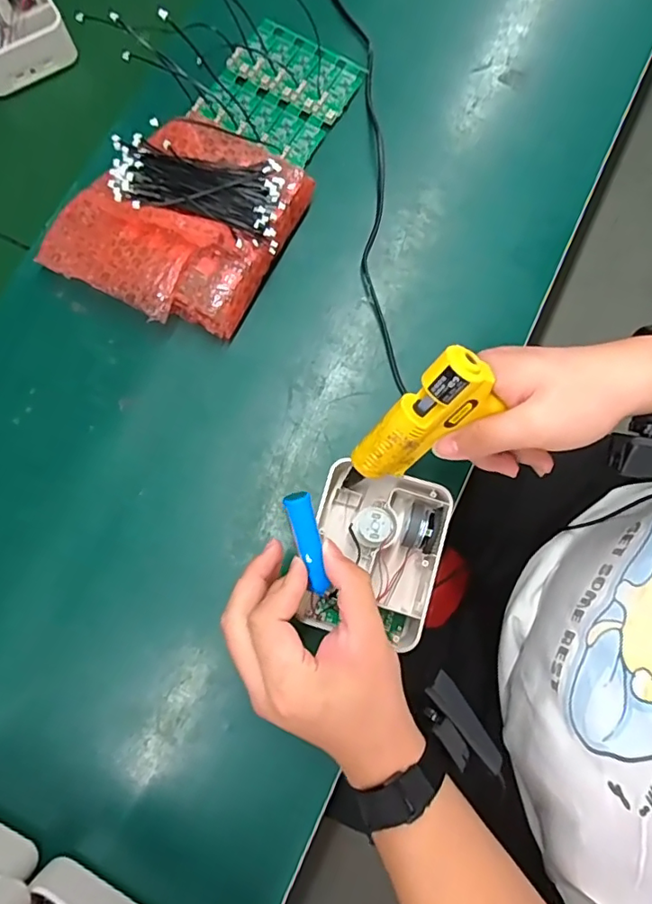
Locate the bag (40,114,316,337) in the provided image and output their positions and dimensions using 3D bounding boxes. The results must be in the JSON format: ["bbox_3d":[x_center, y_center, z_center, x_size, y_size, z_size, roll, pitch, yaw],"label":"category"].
[{"bbox_3d":[-0.130,-0.205,0.464,0.182,0.064,0.178,28,80,5],"label":"bag"}]

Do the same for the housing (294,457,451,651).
[{"bbox_3d":[0.037,0.079,0.418,0.098,0.048,0.124,16,79,3],"label":"housing"}]

